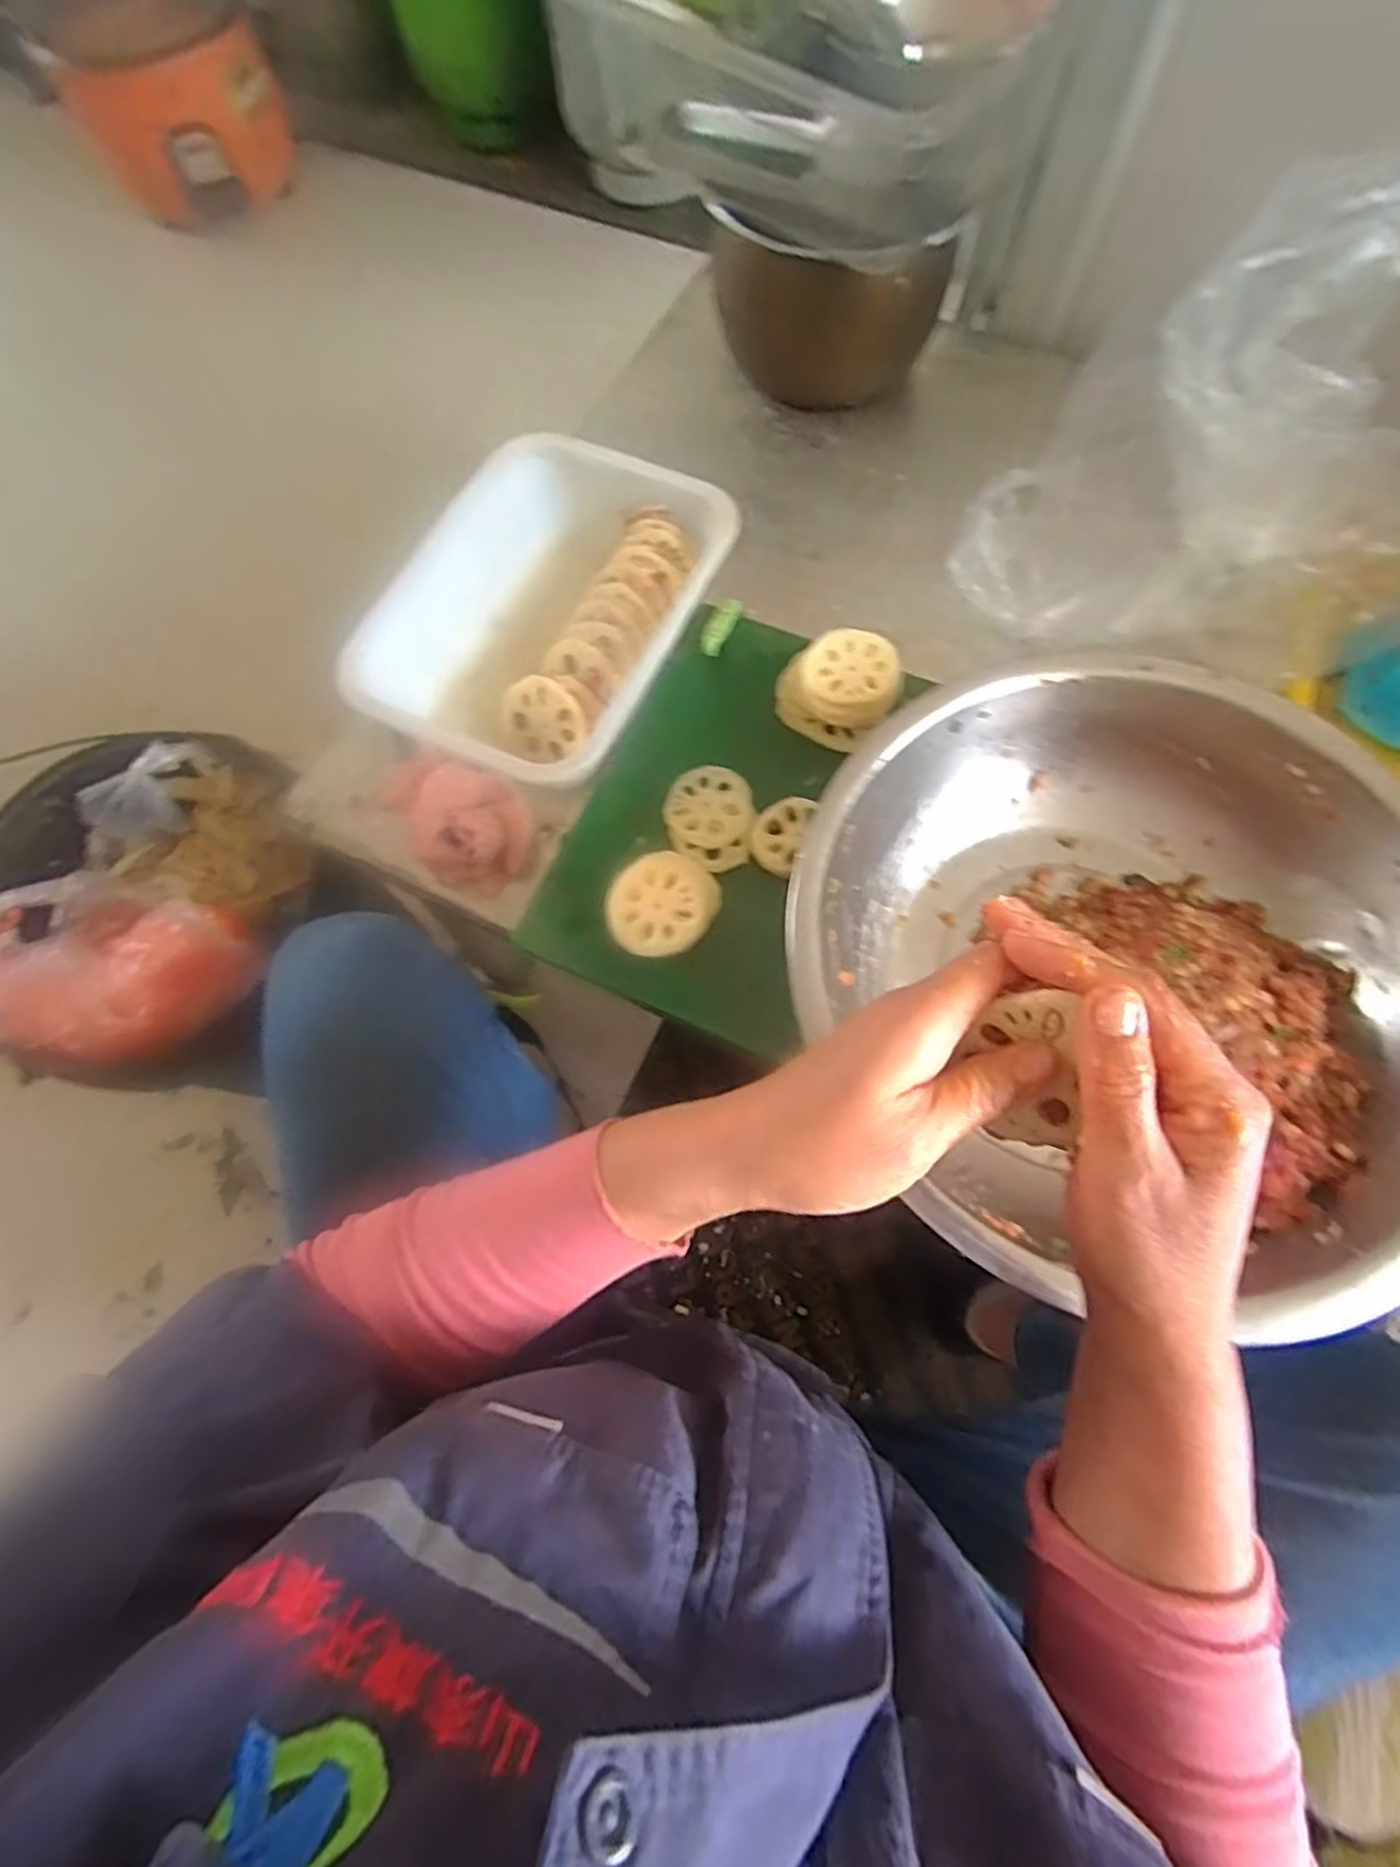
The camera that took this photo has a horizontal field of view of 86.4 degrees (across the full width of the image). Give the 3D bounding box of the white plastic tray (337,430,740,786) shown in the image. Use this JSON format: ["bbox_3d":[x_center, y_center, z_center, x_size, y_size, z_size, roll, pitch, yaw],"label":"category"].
[{"bbox_3d":[-0.110,-0.248,0.575,0.200,0.081,0.283,27,73,10],"label":"white plastic tray"}]

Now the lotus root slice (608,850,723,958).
[{"bbox_3d":[-0.027,-0.019,0.503,0.071,0.021,0.072,0,70,1],"label":"lotus root slice"}]

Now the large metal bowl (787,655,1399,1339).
[{"bbox_3d":[0.246,0.016,0.454,0.369,0.099,0.340,0,70,1],"label":"large metal bowl"}]

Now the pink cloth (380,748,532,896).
[{"bbox_3d":[-0.174,-0.085,0.544,0.081,0.051,0.103,-35,73,-10],"label":"pink cloth"}]

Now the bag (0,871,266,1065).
[{"bbox_3d":[-0.488,0.027,0.611,0.201,0.090,0.155,15,72,7],"label":"bag"}]

